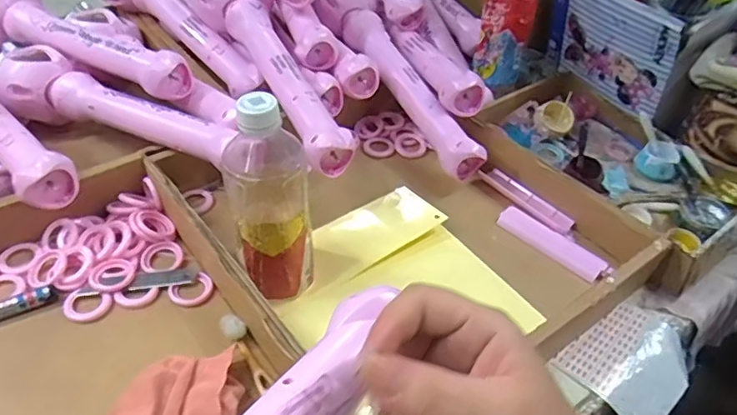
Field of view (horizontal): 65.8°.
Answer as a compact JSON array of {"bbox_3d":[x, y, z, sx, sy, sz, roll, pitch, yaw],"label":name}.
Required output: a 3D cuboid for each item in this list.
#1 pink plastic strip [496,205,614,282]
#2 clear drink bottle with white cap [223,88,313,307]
[{"bbox_3d":[0.185,0.036,0.576,0.116,0.006,0.030,33,70,29],"label":"pink plastic strip"},{"bbox_3d":[-0.080,-0.009,0.461,0.065,0.177,0.069,-5,45,-12],"label":"clear drink bottle with white cap"}]

